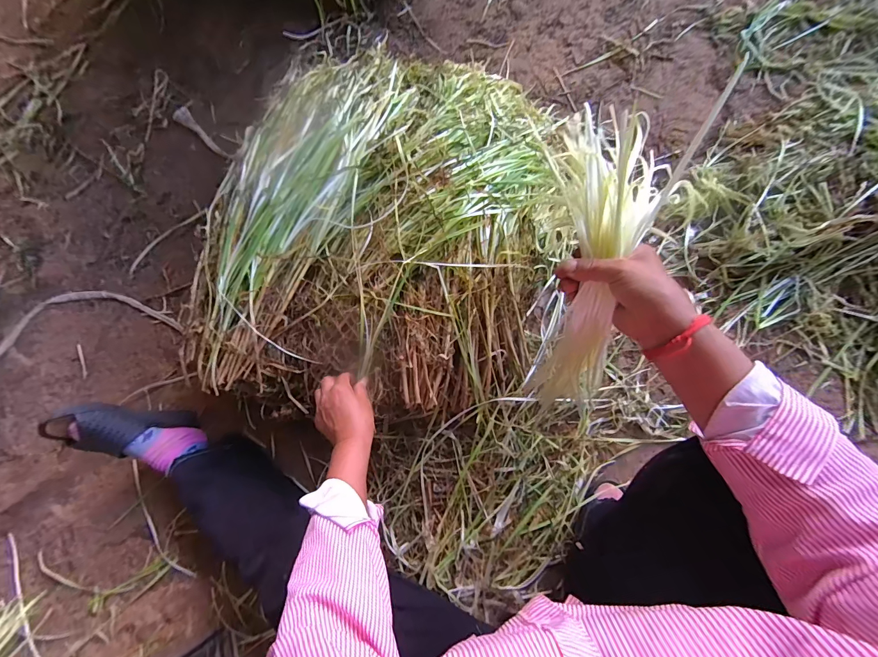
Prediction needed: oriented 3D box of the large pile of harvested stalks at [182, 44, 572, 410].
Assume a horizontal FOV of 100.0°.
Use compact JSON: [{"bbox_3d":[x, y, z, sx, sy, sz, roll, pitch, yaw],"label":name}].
[{"bbox_3d":[-0.070,-0.183,0.646,0.586,0.156,0.666,8,77,2],"label":"large pile of harvested stalks"}]

